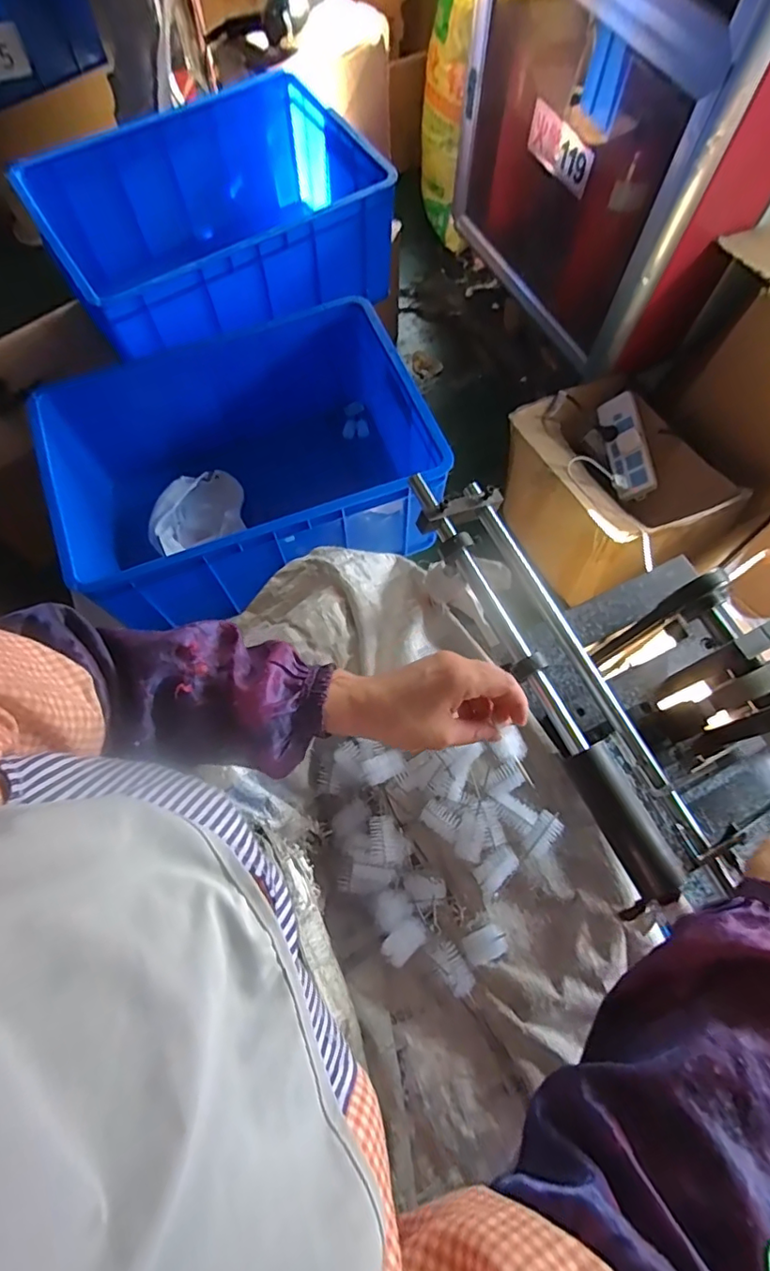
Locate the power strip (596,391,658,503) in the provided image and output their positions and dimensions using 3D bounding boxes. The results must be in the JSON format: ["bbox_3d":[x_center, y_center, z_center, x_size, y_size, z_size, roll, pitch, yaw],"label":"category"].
[{"bbox_3d":[0.523,-0.411,1.196,0.078,0.027,0.231,-16,76,32],"label":"power strip"}]

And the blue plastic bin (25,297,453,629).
[{"bbox_3d":[-0.236,-0.279,1.005,0.603,0.273,0.421,-20,67,-7],"label":"blue plastic bin"}]

